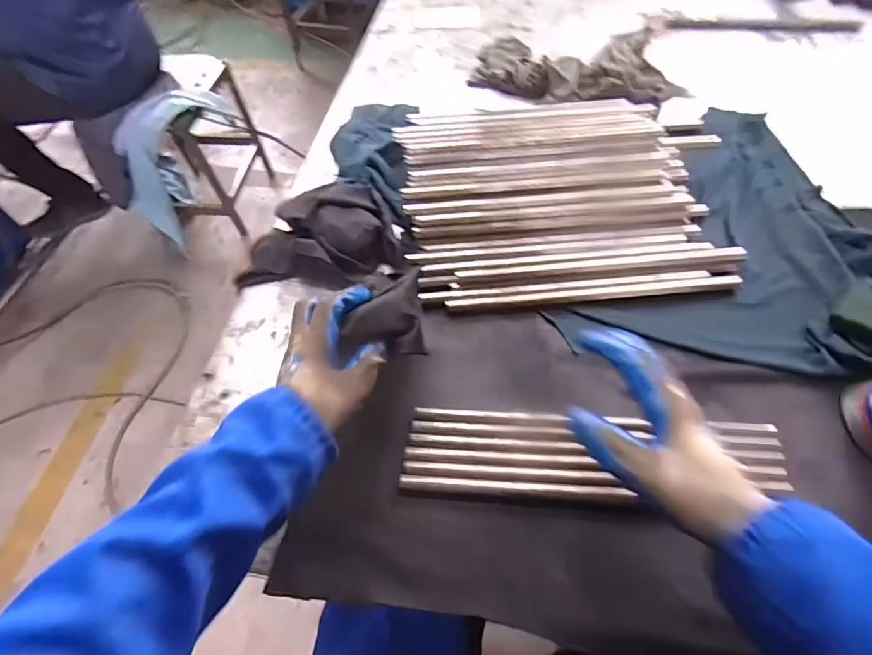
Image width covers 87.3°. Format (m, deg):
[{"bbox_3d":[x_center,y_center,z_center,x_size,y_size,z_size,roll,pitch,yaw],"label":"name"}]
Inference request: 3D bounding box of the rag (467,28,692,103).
[{"bbox_3d":[0.262,-0.496,0.837,0.357,0.040,0.290,15,59,13],"label":"rag"}]

